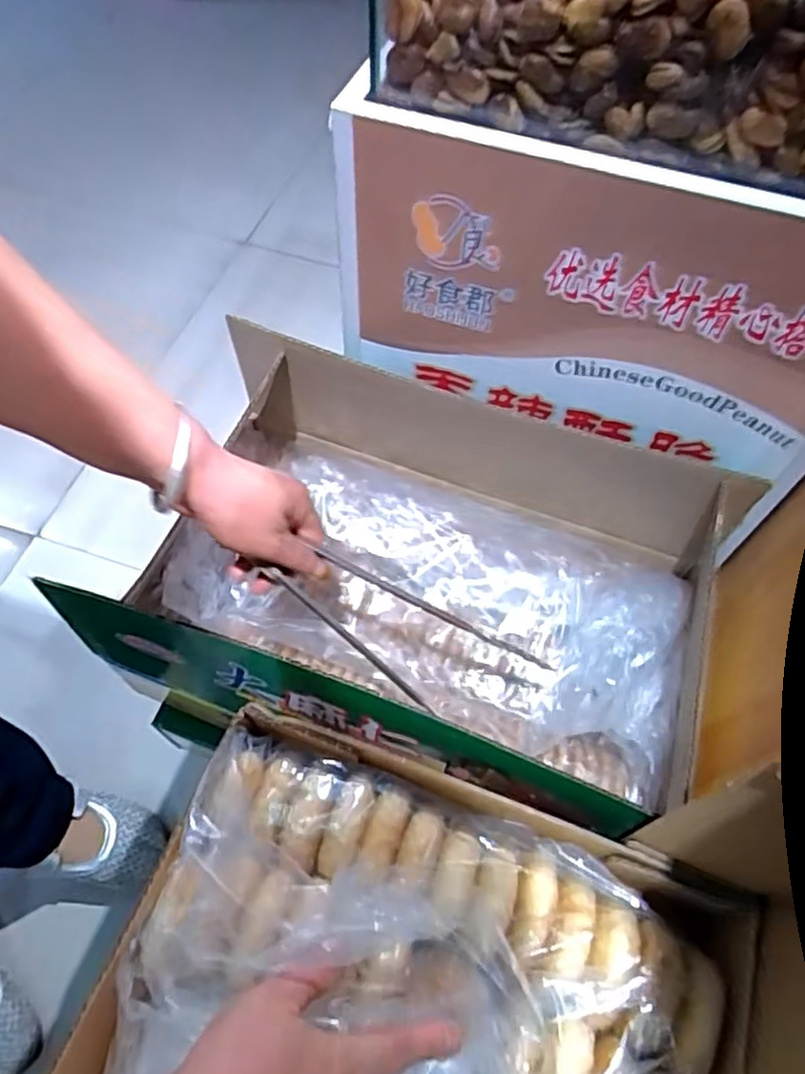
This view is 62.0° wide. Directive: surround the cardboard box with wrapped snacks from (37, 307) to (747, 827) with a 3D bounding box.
[{"bbox_3d":[0.023,0.040,0.574,0.470,0.165,0.307,20,62,10],"label":"cardboard box with wrapped snacks"}]

